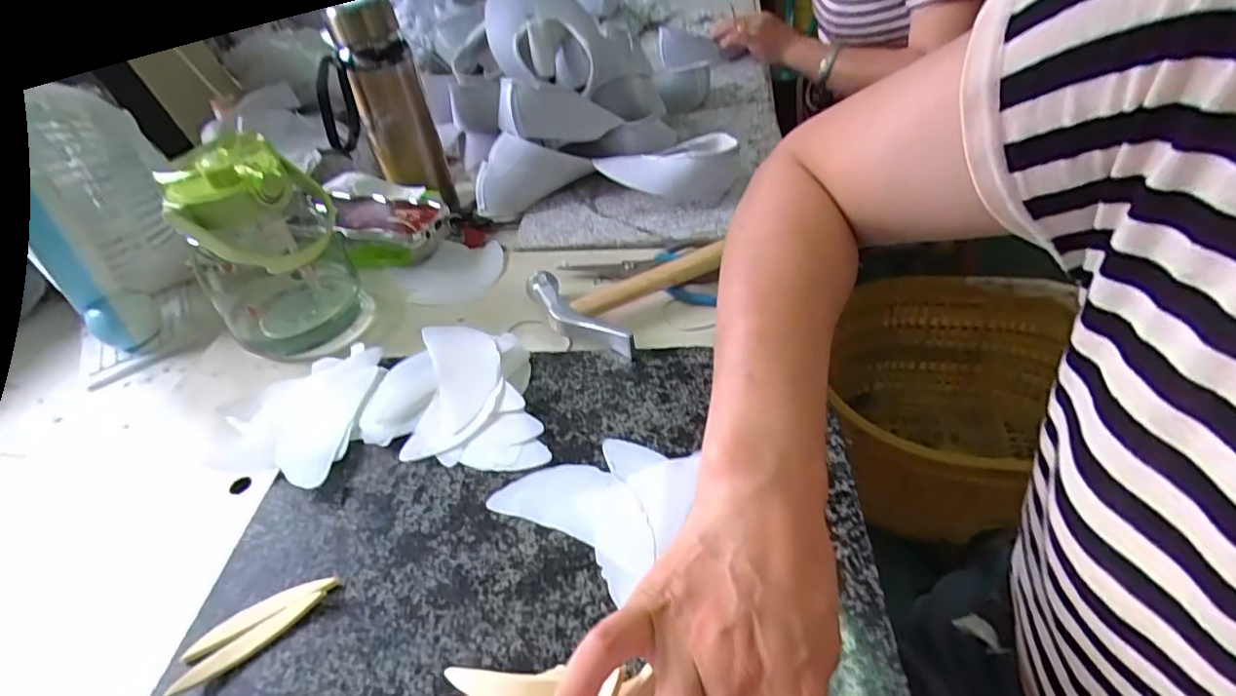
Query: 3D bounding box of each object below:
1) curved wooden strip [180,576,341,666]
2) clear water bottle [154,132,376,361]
[{"bbox_3d":[-0.201,0.151,0.332,0.082,0.009,0.014,-25,46,-19],"label":"curved wooden strip"},{"bbox_3d":[-0.302,-0.086,0.513,0.121,0.173,0.119,-28,47,-22],"label":"clear water bottle"}]

